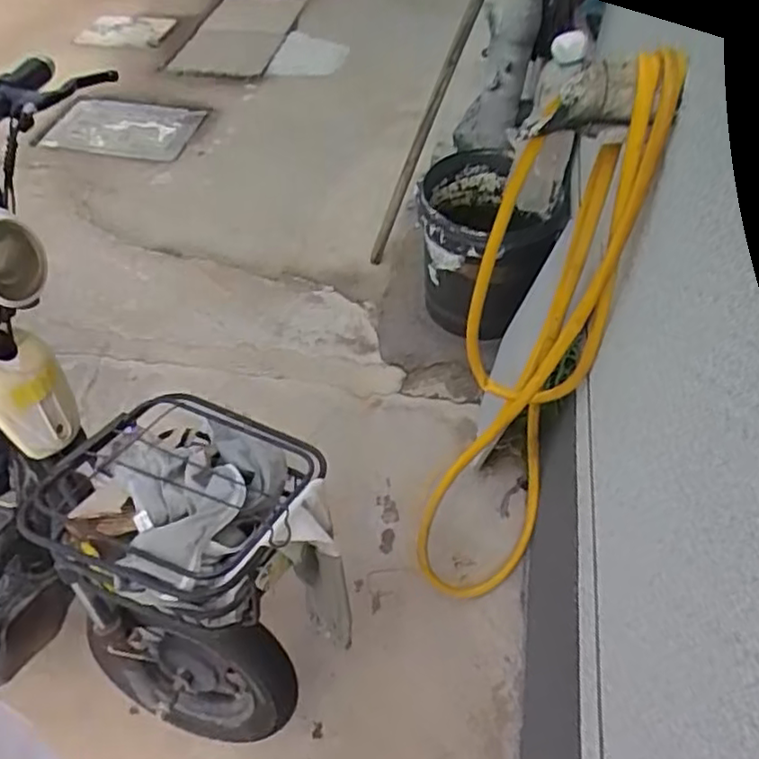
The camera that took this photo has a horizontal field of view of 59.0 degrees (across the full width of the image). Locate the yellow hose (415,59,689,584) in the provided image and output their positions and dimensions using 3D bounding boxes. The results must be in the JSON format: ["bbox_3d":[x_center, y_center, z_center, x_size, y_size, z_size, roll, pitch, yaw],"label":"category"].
[{"bbox_3d":[0.244,0.011,1.182,0.212,0.961,0.288,12,47,9],"label":"yellow hose"}]

